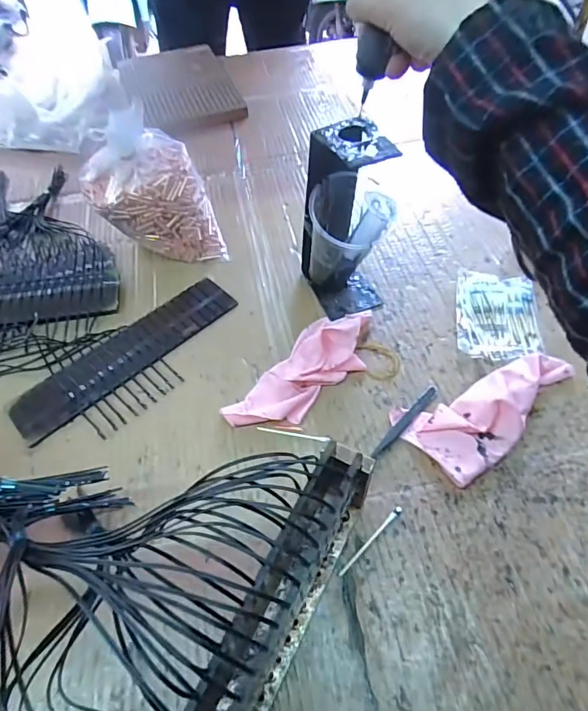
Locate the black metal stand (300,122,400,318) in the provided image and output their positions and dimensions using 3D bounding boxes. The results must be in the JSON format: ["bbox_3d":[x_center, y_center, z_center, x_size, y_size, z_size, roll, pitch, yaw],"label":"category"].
[{"bbox_3d":[0.056,-0.139,0.469,0.077,0.200,0.089,-15,55,-8],"label":"black metal stand"}]

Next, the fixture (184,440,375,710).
[{"bbox_3d":[-0.020,0.190,0.287,0.030,0.120,0.283,22,58,19],"label":"fixture"}]

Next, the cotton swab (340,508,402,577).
[{"bbox_3d":[0.066,0.156,0.375,0.076,0.004,0.006,-37,59,-22],"label":"cotton swab"}]

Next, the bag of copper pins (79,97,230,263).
[{"bbox_3d":[-0.171,-0.194,0.533,0.138,0.174,0.078,-18,55,-10],"label":"bag of copper pins"}]

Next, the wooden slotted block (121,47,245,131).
[{"bbox_3d":[-0.220,-0.516,0.851,0.192,0.038,0.300,-20,54,-11],"label":"wooden slotted block"}]

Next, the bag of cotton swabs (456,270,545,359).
[{"bbox_3d":[0.229,-0.048,0.501,0.082,0.025,0.115,6,54,9],"label":"bag of cotton swabs"}]

